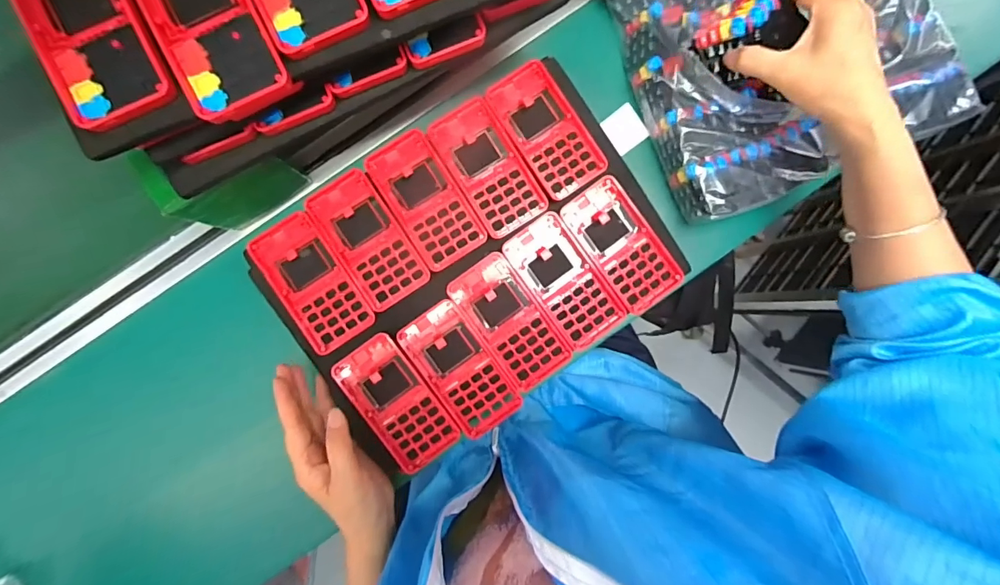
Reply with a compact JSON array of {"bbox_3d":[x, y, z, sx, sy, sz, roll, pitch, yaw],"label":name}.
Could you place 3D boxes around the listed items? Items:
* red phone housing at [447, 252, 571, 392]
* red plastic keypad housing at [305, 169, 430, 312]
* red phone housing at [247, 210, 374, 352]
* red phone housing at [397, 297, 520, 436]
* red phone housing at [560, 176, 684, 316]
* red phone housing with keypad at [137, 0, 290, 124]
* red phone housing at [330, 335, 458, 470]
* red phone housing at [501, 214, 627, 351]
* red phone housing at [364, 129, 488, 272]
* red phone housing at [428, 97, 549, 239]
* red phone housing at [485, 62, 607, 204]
[{"bbox_3d":[0.009,0.026,0.417,0.060,0.011,0.121,-36,90,-2],"label":"red phone housing"},{"bbox_3d":[-0.120,-0.048,0.413,0.059,0.019,0.123,-33,90,-2],"label":"red plastic keypad housing"},{"bbox_3d":[-0.169,-0.009,0.407,0.059,0.008,0.122,-34,90,-2],"label":"red phone housing"},{"bbox_3d":[-0.036,0.070,0.417,0.060,0.013,0.120,-35,90,-2],"label":"red phone housing"},{"bbox_3d":[0.114,-0.043,0.421,0.060,0.012,0.124,-36,90,-2],"label":"red phone housing"},{"bbox_3d":[-0.188,-0.178,0.285,0.063,0.016,0.127,-27,89,-2],"label":"red phone housing with keypad"},{"bbox_3d":[-0.094,0.101,0.413,0.062,0.010,0.122,-36,90,-2],"label":"red phone housing"},{"bbox_3d":[0.060,-0.011,0.423,0.059,0.013,0.125,-36,90,-2],"label":"red phone housing"},{"bbox_3d":[-0.067,-0.085,0.412,0.061,0.009,0.121,-32,90,-2],"label":"red phone housing"},{"bbox_3d":[-0.010,-0.115,0.416,0.062,0.008,0.120,-31,90,-2],"label":"red phone housing"},{"bbox_3d":[0.043,-0.150,0.418,0.061,0.011,0.121,-33,90,-2],"label":"red phone housing"}]

